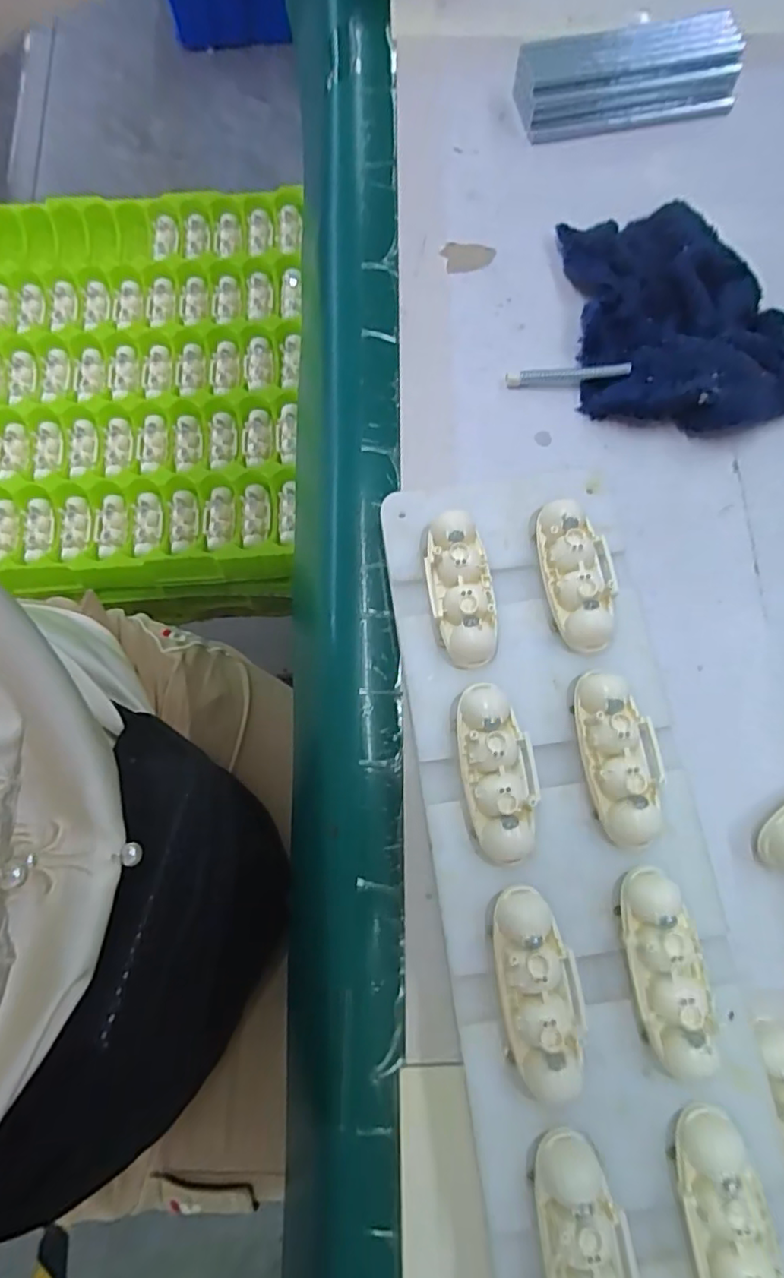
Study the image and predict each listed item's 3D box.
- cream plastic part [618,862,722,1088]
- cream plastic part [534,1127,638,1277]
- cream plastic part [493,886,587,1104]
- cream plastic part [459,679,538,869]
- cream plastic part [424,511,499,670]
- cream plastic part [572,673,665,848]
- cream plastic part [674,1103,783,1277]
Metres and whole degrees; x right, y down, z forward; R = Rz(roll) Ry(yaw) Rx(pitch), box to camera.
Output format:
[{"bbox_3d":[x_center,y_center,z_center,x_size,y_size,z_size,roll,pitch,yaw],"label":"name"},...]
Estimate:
[{"bbox_3d":[0.093,0.112,0.205,0.023,0.015,0.062,-6,75,-2],"label":"cream plastic part"},{"bbox_3d":[0.060,0.187,0.184,0.027,0.015,0.060,-10,75,-3],"label":"cream plastic part"},{"bbox_3d":[0.050,0.118,0.203,0.026,0.015,0.063,-4,75,-1],"label":"cream plastic part"},{"bbox_3d":[0.039,0.049,0.222,0.024,0.018,0.062,-8,75,-2],"label":"cream plastic part"},{"bbox_3d":[0.028,-0.019,0.241,0.024,0.016,0.059,-11,75,-3],"label":"cream plastic part"},{"bbox_3d":[0.084,0.043,0.224,0.025,0.017,0.061,-4,75,-1],"label":"cream plastic part"},{"bbox_3d":[0.104,0.181,0.186,0.023,0.016,0.062,-7,75,-2],"label":"cream plastic part"}]

